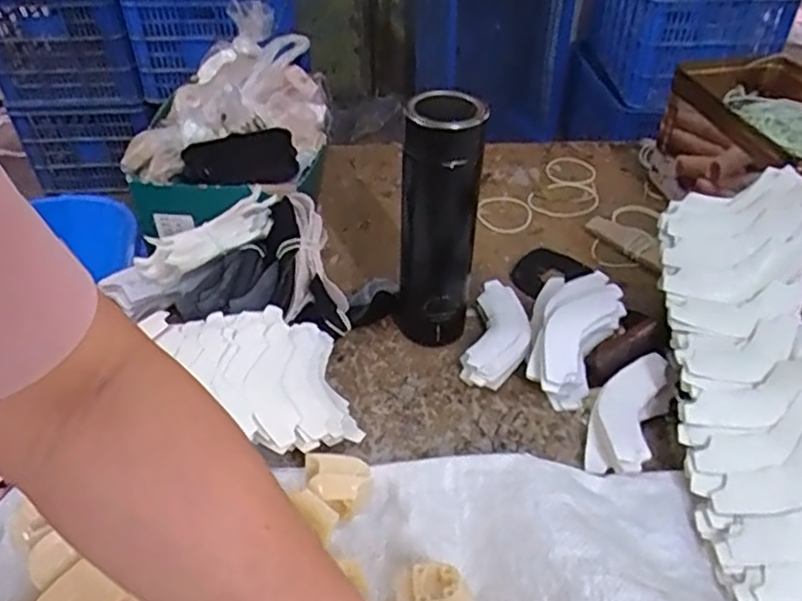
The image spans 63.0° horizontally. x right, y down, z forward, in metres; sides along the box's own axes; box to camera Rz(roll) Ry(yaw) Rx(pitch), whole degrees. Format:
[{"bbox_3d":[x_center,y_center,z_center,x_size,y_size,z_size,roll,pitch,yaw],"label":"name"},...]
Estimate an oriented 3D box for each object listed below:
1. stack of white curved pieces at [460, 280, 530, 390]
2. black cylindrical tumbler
[{"bbox_3d":[0.091,0.033,0.607,0.053,0.035,0.123,10,42,11],"label":"stack of white curved pieces"},{"bbox_3d":[0.033,-0.060,0.567,0.063,0.229,0.058,0,41,0],"label":"black cylindrical tumbler"}]

